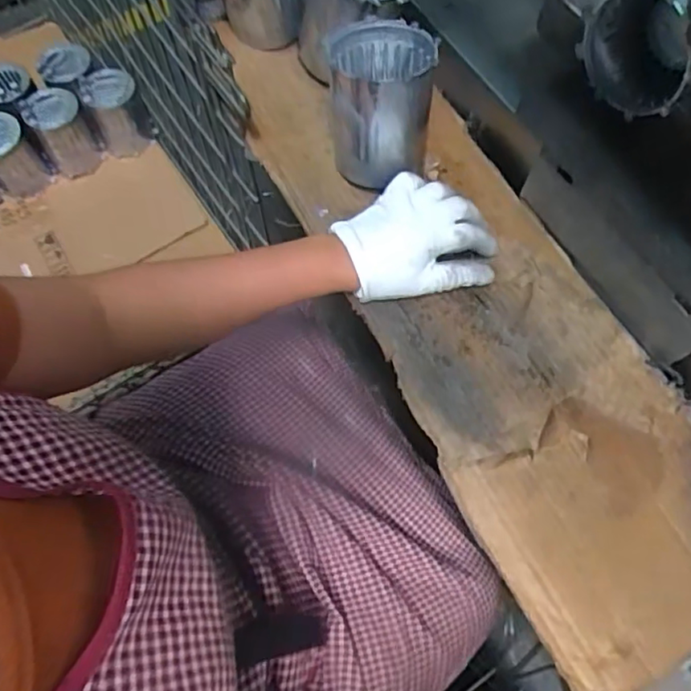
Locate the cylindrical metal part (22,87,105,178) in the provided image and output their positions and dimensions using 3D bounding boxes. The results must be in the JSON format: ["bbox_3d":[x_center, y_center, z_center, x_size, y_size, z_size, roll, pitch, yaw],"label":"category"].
[{"bbox_3d":[-0.478,-0.360,1.013,0.082,0.127,0.088,0,69,-1],"label":"cylindrical metal part"}]

